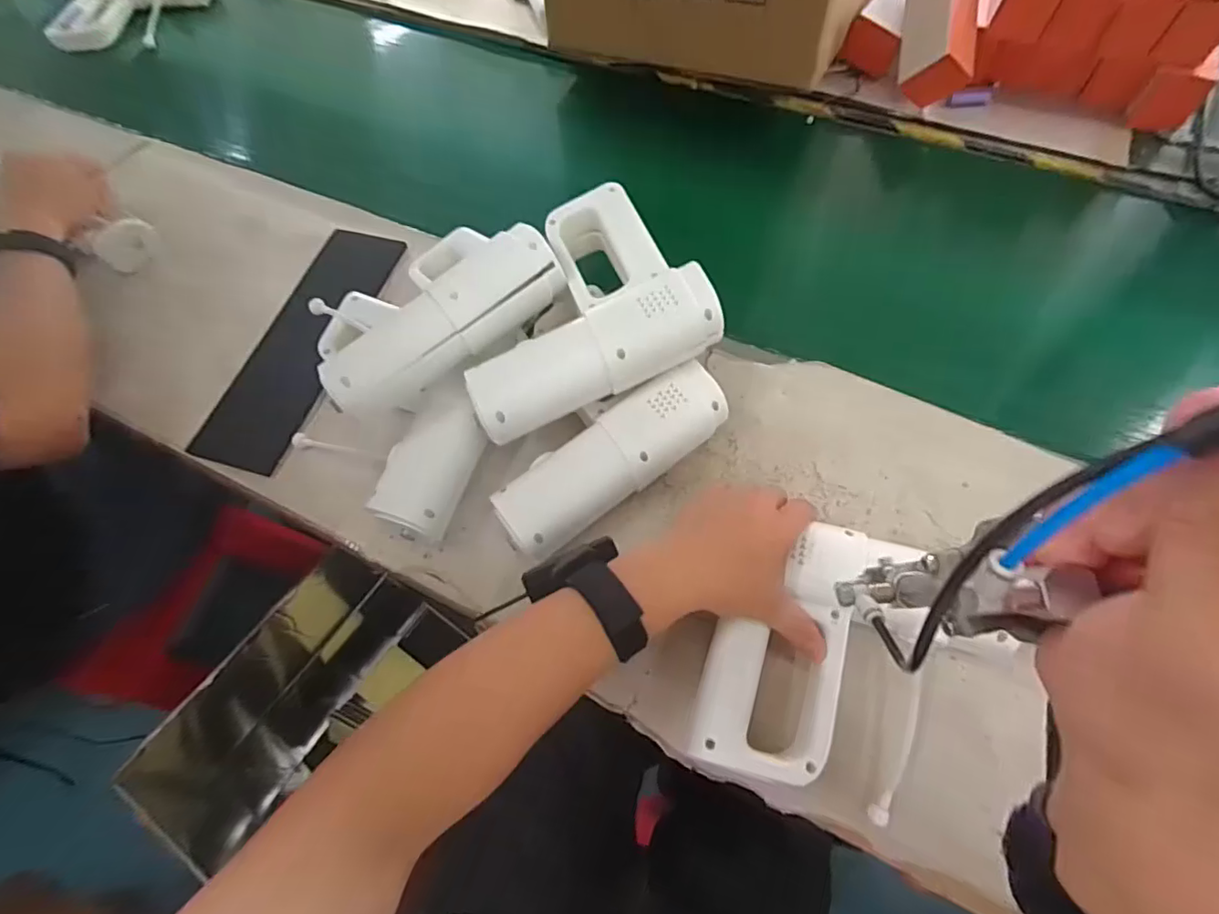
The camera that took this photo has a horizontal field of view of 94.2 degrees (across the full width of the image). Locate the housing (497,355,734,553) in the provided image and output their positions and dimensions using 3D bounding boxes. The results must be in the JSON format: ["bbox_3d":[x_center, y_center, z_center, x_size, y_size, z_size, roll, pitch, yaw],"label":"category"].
[{"bbox_3d":[0.002,0.003,0.477,0.211,0.065,0.092,-35,66,-14],"label":"housing"}]

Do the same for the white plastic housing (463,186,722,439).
[{"bbox_3d":[-0.035,-0.130,0.492,0.205,0.067,0.184,-23,64,-8],"label":"white plastic housing"}]

